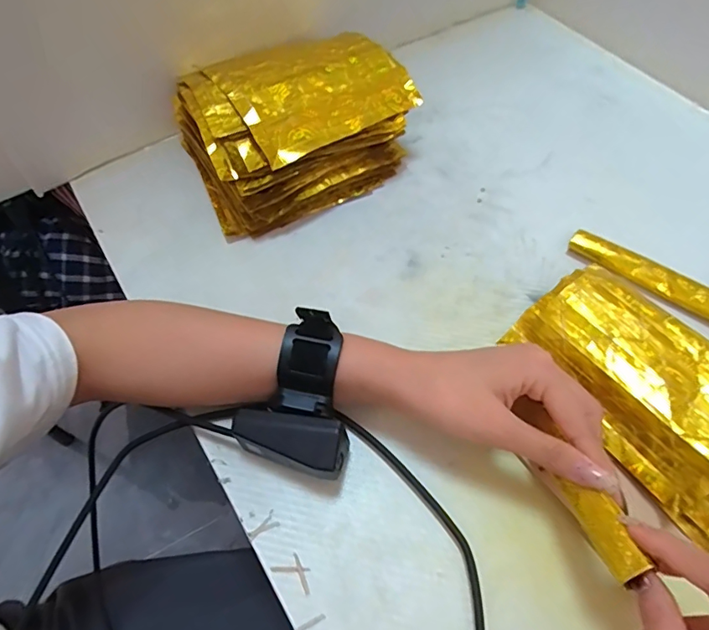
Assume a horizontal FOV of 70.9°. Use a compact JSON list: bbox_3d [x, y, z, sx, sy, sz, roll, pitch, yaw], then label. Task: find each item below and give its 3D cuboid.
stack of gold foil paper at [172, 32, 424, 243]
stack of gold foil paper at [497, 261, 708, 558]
[{"bbox_3d":[-0.049,-0.171,0.437,0.190,0.097,0.132,-22,61,-11],"label":"stack of gold foil paper"},{"bbox_3d":[0.191,0.051,0.323,0.099,0.045,0.181,-31,63,-16],"label":"stack of gold foil paper"}]

